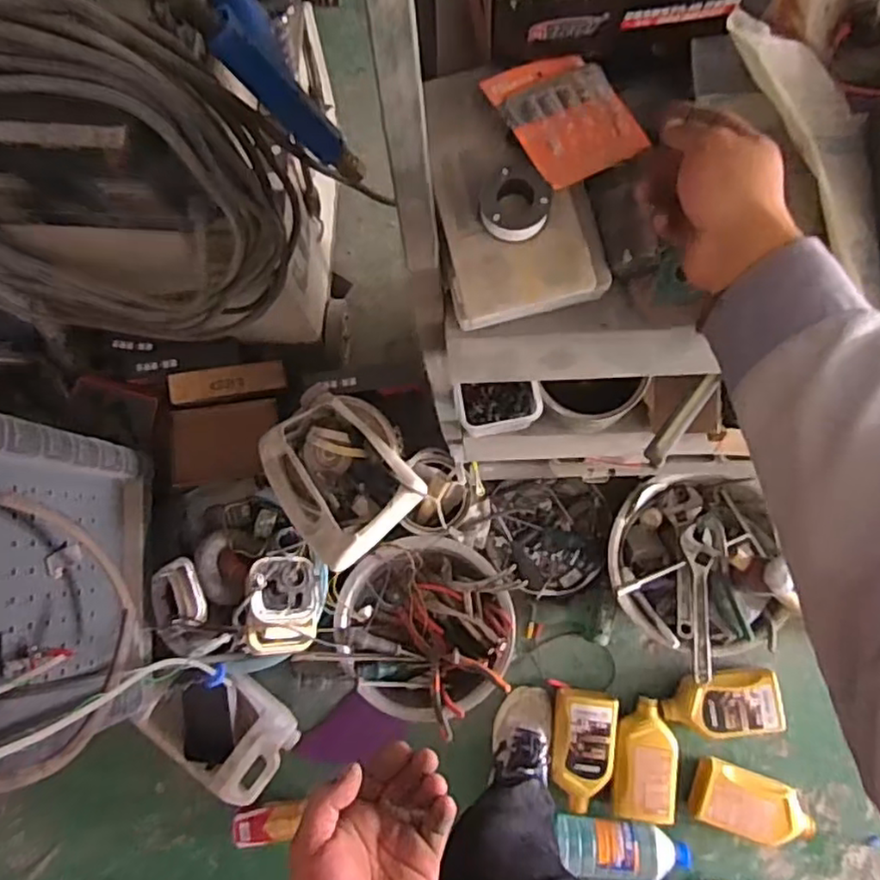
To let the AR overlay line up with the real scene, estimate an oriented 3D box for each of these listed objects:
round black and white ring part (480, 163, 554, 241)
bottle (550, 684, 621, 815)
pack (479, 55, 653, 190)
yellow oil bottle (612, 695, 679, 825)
[{"bbox_3d":[0.058,-0.183,0.499,0.053,0.022,0.053,0,82,3],"label":"round black and white ring part"},{"bbox_3d":[0.279,0.607,1.276,0.120,0.054,0.224,6,83,4],"label":"bottle"},{"bbox_3d":[0.101,-0.256,0.507,0.102,0.014,0.104,-33,85,-21],"label":"pack"},{"bbox_3d":[0.397,0.619,1.267,0.117,0.055,0.219,5,83,3],"label":"yellow oil bottle"}]

